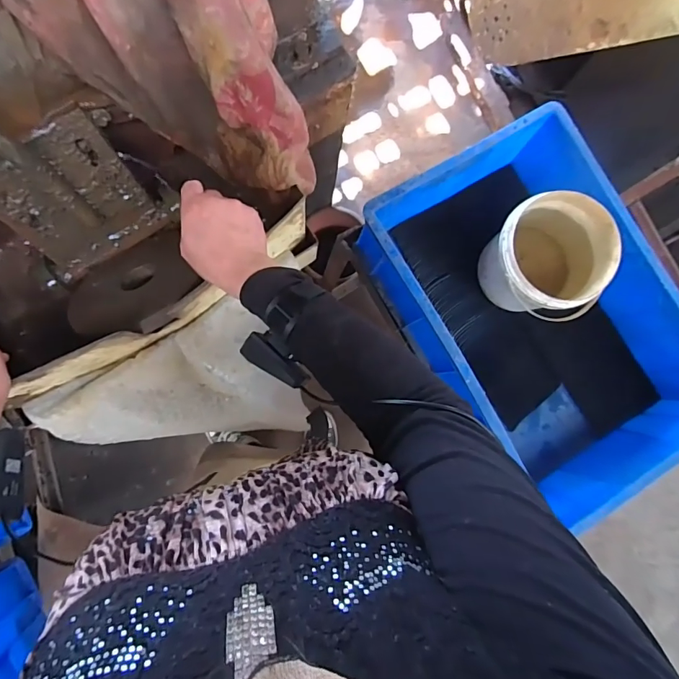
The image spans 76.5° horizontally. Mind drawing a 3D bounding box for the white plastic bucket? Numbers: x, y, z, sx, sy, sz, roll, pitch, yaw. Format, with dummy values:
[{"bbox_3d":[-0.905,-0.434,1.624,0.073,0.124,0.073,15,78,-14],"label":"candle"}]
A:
[{"bbox_3d":[0.297,-0.119,0.654,0.147,0.151,0.158,1,85,-7],"label":"white plastic bucket"}]

